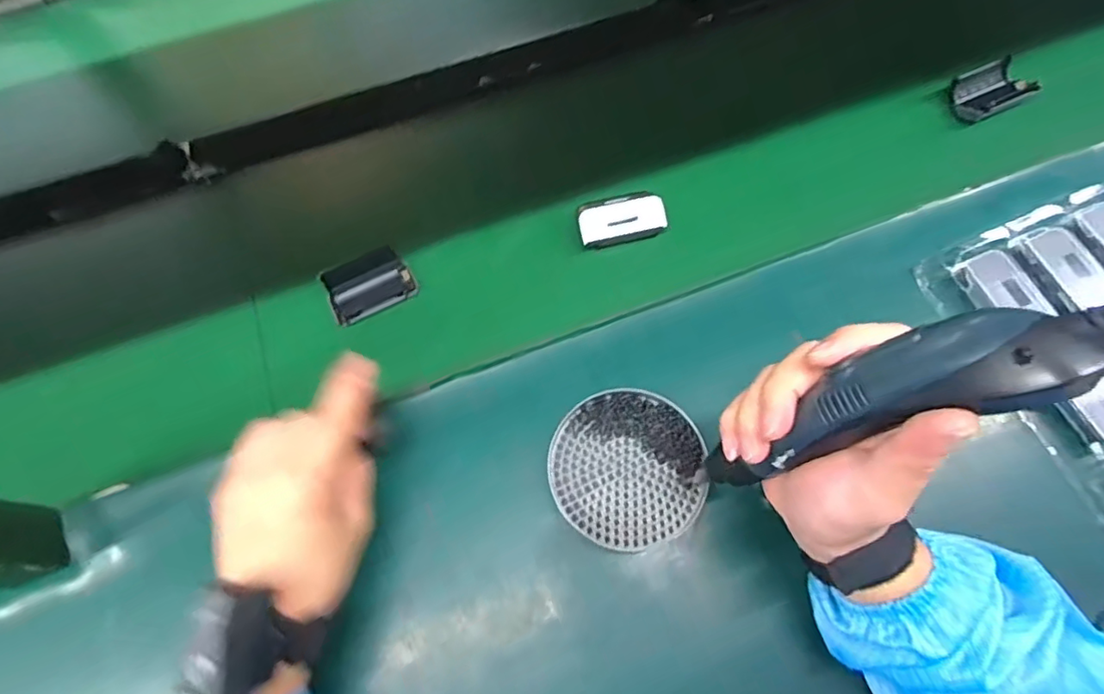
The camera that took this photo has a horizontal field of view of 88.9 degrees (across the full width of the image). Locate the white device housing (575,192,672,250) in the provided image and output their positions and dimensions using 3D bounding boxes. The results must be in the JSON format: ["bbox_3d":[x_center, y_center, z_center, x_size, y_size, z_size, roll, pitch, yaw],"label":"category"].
[{"bbox_3d":[0.062,-0.112,0.501,0.075,0.019,0.042,-13,86,0],"label":"white device housing"}]

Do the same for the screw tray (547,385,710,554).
[{"bbox_3d":[0.055,0.088,0.413,0.109,0.011,0.110,-9,67,-2],"label":"screw tray"}]

